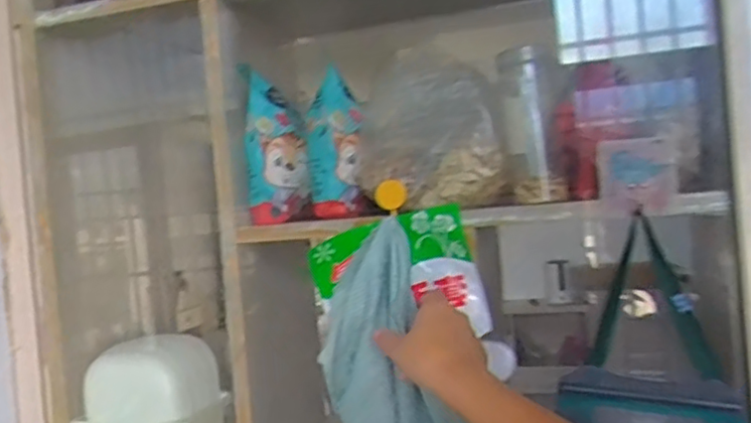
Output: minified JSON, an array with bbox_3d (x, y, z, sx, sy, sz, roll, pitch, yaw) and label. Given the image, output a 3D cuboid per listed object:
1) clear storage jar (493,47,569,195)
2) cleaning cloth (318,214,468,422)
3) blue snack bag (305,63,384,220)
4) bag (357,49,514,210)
[{"bbox_3d":[0.153,-0.086,0.633,0.055,0.138,0.058,-4,0,15],"label":"clear storage jar"},{"bbox_3d":[0.020,0.177,0.610,0.118,0.321,0.036,-12,-4,2],"label":"cleaning cloth"},{"bbox_3d":[-0.040,-0.067,0.676,0.072,0.146,0.028,-4,0,13],"label":"blue snack bag"},{"bbox_3d":[0.057,-0.086,0.679,0.145,0.155,0.127,-4,0,7],"label":"bag"}]

